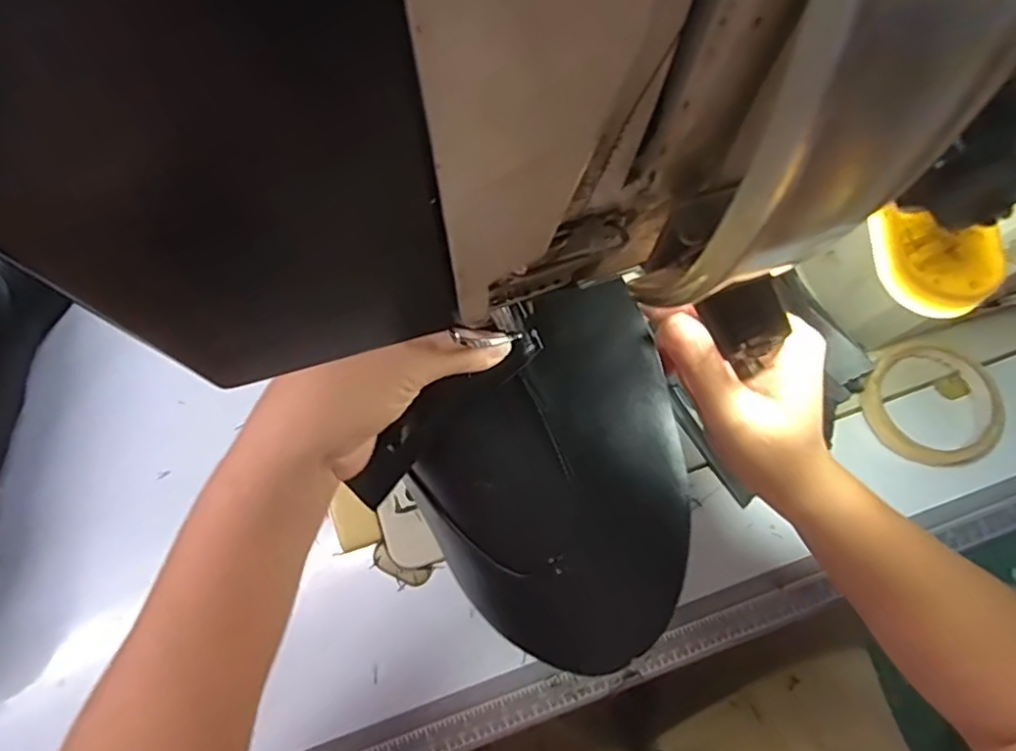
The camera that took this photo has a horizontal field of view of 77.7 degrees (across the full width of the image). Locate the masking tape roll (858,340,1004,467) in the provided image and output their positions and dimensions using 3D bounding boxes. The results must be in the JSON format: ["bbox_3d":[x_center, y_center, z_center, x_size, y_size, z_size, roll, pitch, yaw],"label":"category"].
[{"bbox_3d":[0.302,0.021,0.454,0.087,0.026,0.092,-1,67,1],"label":"masking tape roll"}]

